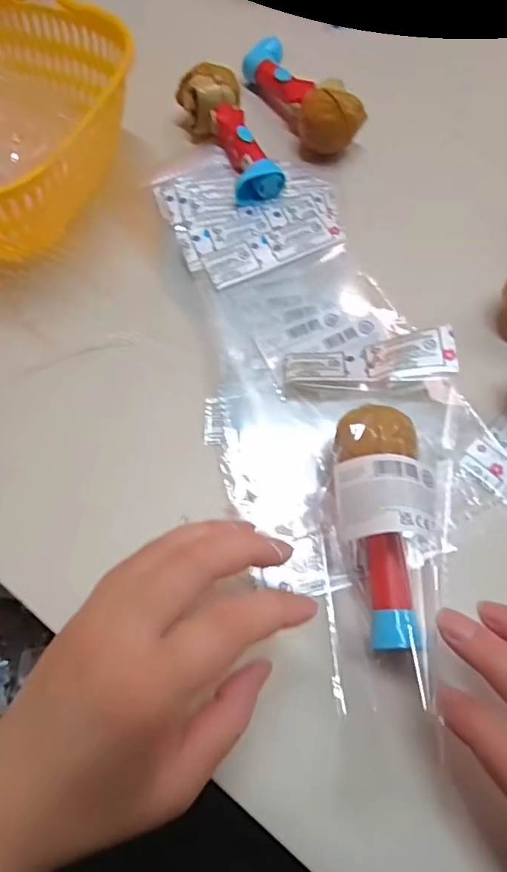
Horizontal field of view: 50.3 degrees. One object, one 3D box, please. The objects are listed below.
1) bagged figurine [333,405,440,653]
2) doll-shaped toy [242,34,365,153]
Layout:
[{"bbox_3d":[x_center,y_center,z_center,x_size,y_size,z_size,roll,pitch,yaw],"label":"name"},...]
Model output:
[{"bbox_3d":[0.062,0.041,0.266,0.050,0.051,0.117,2,65,2],"label":"bagged figurine"},{"bbox_3d":[0.036,-0.268,0.416,0.046,0.039,0.127,-27,67,-11],"label":"doll-shaped toy"}]

